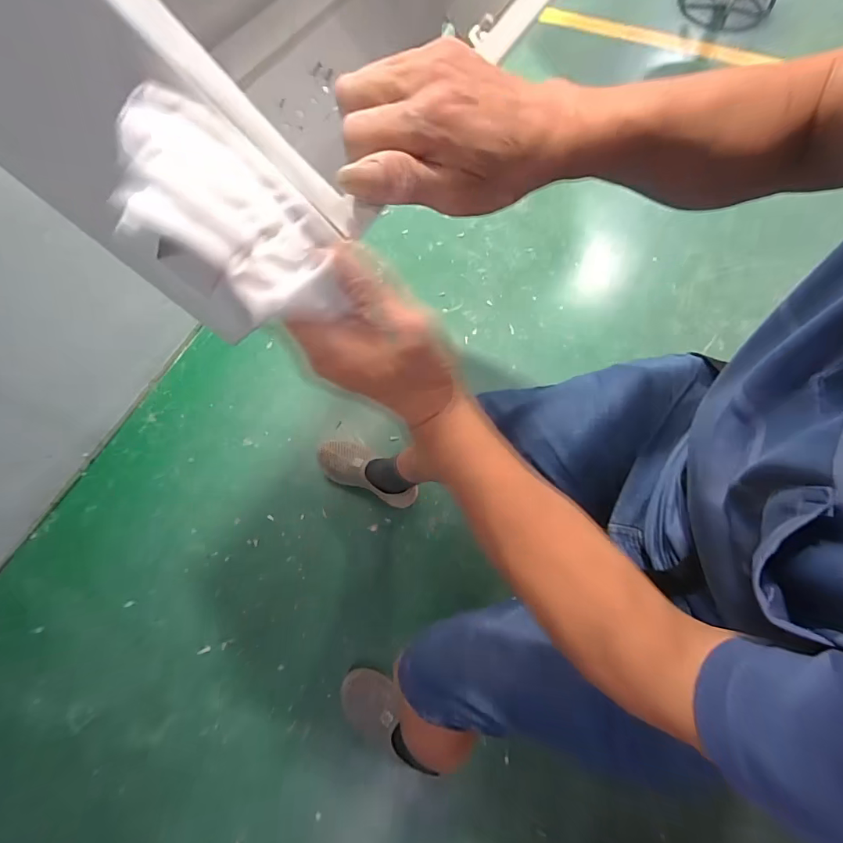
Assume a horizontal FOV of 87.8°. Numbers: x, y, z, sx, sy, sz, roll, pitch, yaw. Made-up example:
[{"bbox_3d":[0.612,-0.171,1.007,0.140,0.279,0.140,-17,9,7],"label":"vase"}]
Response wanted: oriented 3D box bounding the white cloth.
[{"bbox_3d":[-0.083,-0.088,0.187,0.110,0.028,0.056,46,75,-2],"label":"white cloth"}]

